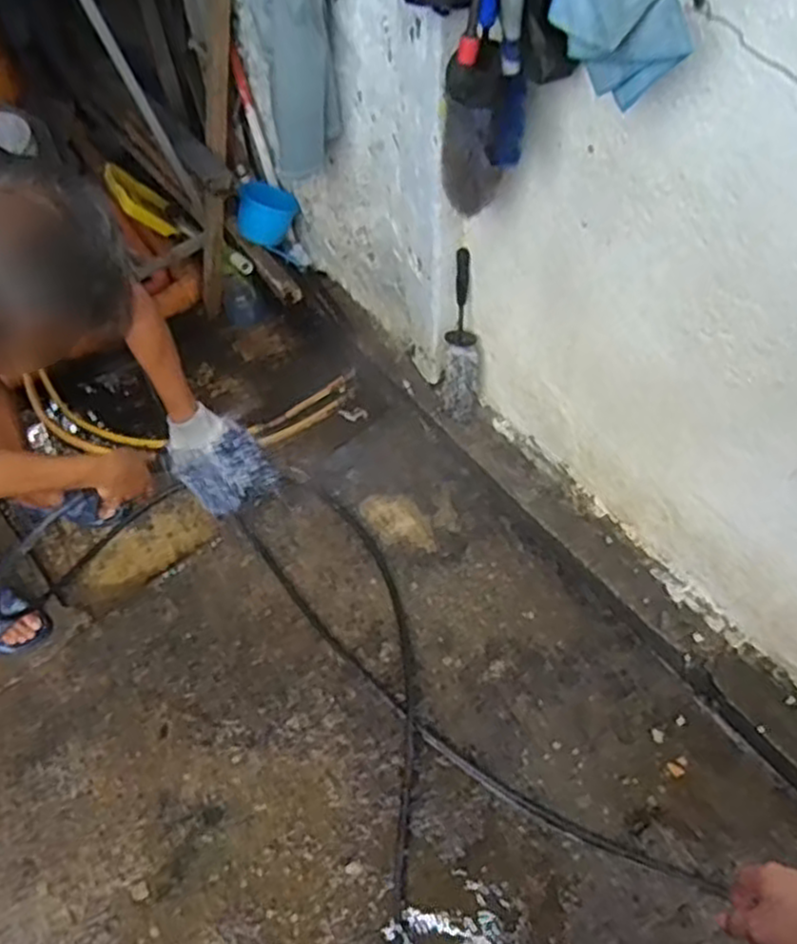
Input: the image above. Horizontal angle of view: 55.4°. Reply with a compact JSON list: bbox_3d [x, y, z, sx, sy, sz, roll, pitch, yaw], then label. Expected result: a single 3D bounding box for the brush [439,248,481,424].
[{"bbox_3d":[0.129,-0.259,1.582,0.079,0.376,0.114,-22,57,-12],"label":"brush"}]

